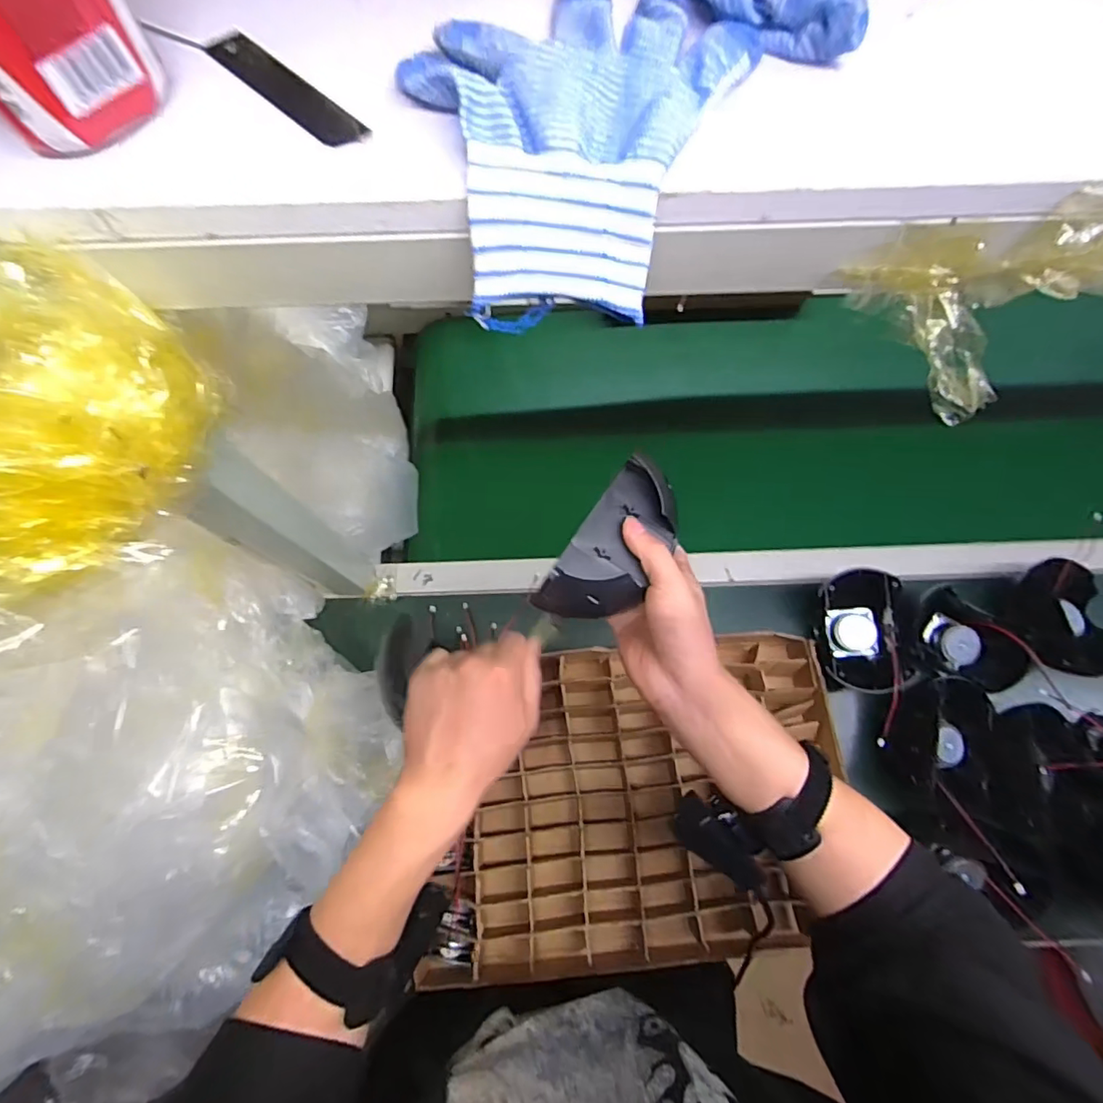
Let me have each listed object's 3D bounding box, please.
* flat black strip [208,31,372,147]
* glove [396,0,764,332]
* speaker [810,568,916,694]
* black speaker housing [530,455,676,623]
[{"bbox_3d":[-0.119,-0.206,0.244,0.098,0.004,0.018,43,77,13],"label":"flat black strip"},{"bbox_3d":[0.004,-0.184,0.249,0.128,0.057,0.155,23,74,8],"label":"glove"},{"bbox_3d":[0.347,0.092,0.625,0.089,0.068,0.133,1,72,1],"label":"speaker"},{"bbox_3d":[0.044,-0.002,0.367,0.057,0.036,0.118,32,82,10],"label":"black speaker housing"}]

